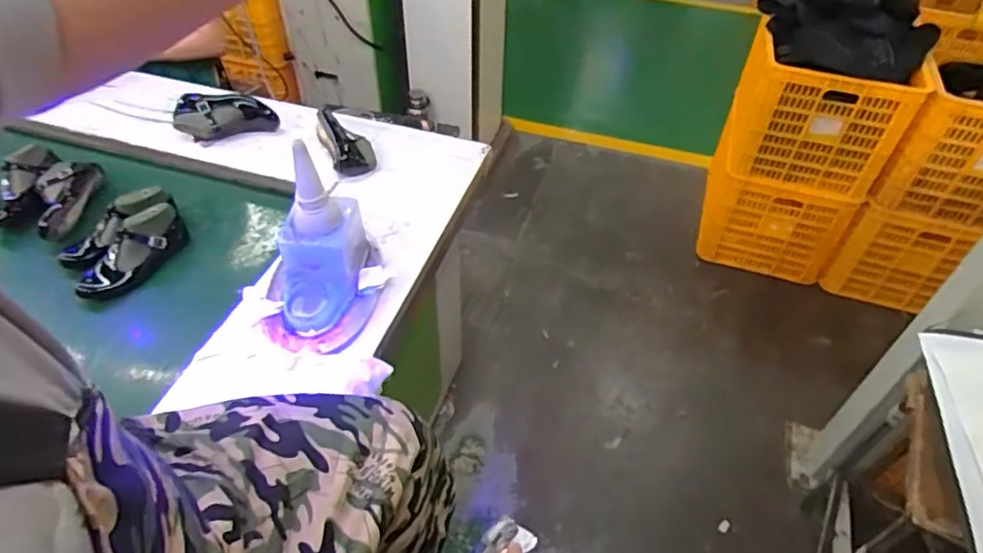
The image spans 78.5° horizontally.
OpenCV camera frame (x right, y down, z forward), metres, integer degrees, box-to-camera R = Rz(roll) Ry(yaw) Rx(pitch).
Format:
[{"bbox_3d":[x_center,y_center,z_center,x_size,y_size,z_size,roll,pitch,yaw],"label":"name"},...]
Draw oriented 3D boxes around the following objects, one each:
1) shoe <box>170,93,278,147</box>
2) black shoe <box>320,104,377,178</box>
[{"bbox_3d":[-0.568,-0.338,1.295,0.207,0.092,0.075,-11,49,-13],"label":"shoe"},{"bbox_3d":[-0.305,-0.279,1.241,0.087,0.064,0.185,-21,52,-20],"label":"black shoe"}]

